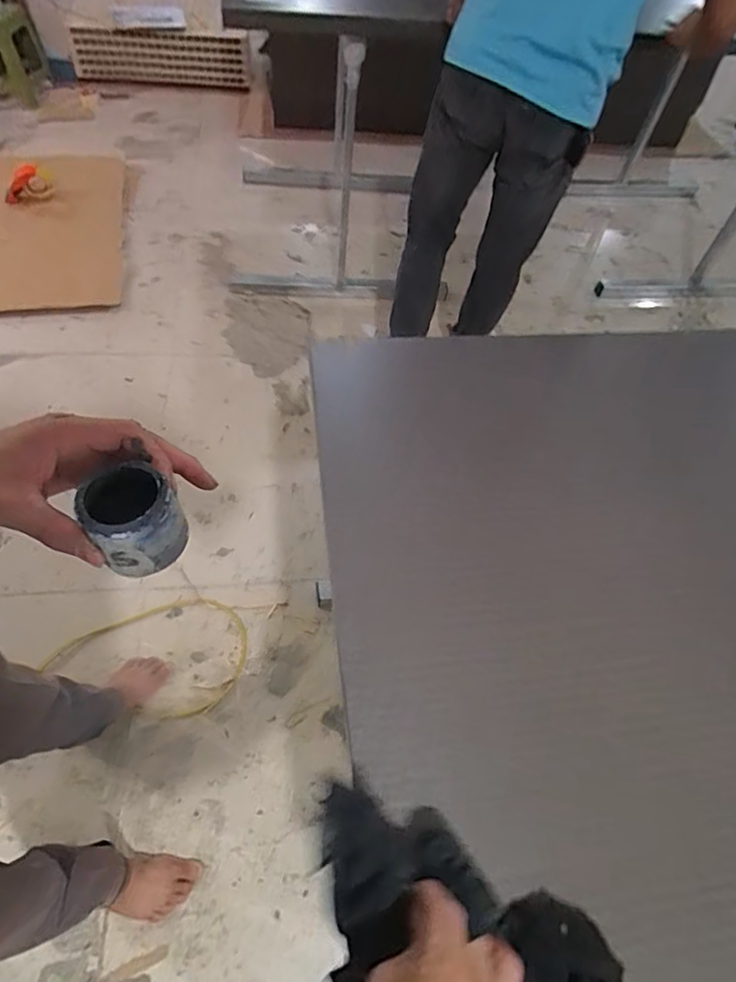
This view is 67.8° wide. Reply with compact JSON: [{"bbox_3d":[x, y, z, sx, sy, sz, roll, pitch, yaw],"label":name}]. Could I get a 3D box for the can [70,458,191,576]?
[{"bbox_3d":[-0.147,0.015,0.346,0.052,0.050,0.058,-23,62,-19],"label":"can"}]

